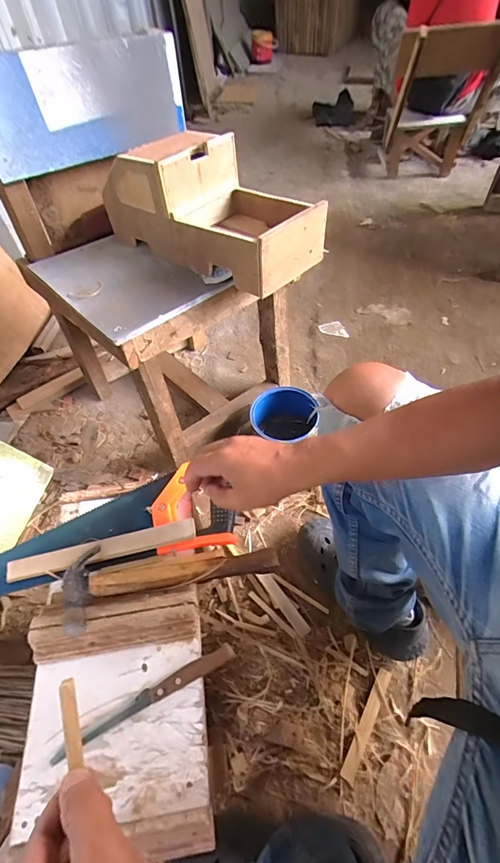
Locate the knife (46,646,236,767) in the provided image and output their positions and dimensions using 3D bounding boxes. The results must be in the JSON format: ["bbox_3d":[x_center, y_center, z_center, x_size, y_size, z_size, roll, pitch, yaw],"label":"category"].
[{"bbox_3d":[-0.106,0.274,0.401,0.193,0.009,0.018,-23,56,-15],"label":"knife"}]

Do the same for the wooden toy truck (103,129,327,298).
[{"bbox_3d":[-0.072,-0.393,0.672,0.380,0.150,0.162,32,61,23],"label":"wooden toy truck"}]

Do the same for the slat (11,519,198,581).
[{"bbox_3d":[-0.180,0.144,0.477,0.227,0.011,0.026,-13,73,-3],"label":"slat"}]

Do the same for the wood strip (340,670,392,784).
[{"bbox_3d":[0.187,0.463,0.622,0.021,0.005,0.164,25,58,20],"label":"wood strip"}]

